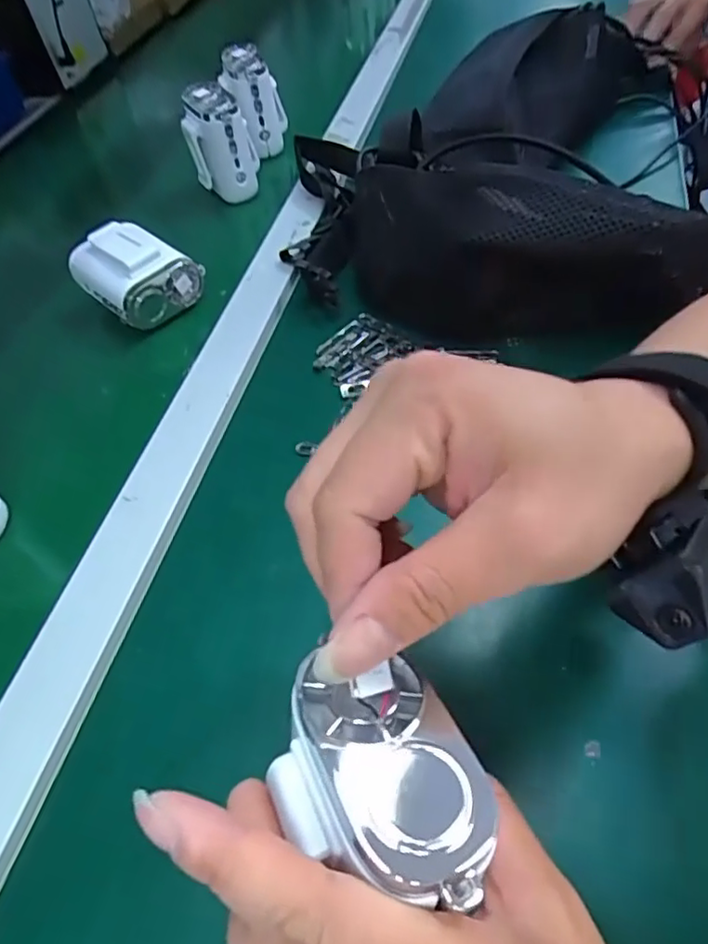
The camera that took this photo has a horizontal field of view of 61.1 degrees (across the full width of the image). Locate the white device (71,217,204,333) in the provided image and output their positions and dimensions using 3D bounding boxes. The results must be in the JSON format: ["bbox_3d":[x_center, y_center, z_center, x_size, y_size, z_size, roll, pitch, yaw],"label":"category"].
[{"bbox_3d":[-0.170,-0.153,0.462,0.083,0.046,0.067,31,61,27],"label":"white device"}]

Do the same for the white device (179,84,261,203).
[{"bbox_3d":[-0.123,-0.302,0.566,0.058,0.101,0.055,-16,52,-6],"label":"white device"}]

